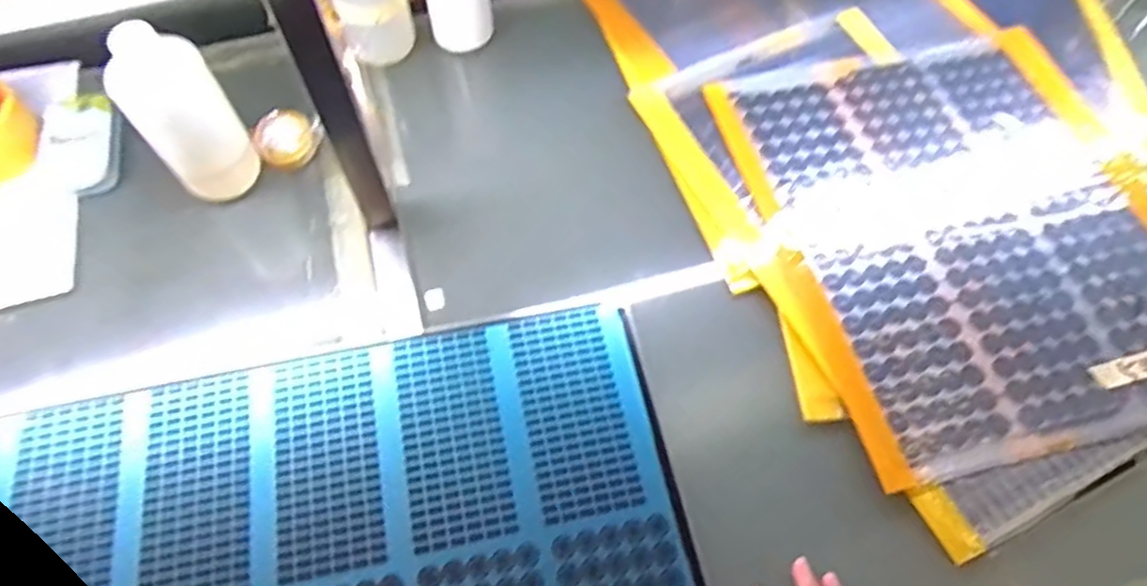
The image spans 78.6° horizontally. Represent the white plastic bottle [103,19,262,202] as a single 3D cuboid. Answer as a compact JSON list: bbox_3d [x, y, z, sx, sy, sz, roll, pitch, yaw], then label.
[{"bbox_3d":[-0.332,-0.149,0.603,0.074,0.167,0.059,-38,69,-17],"label":"white plastic bottle"}]

